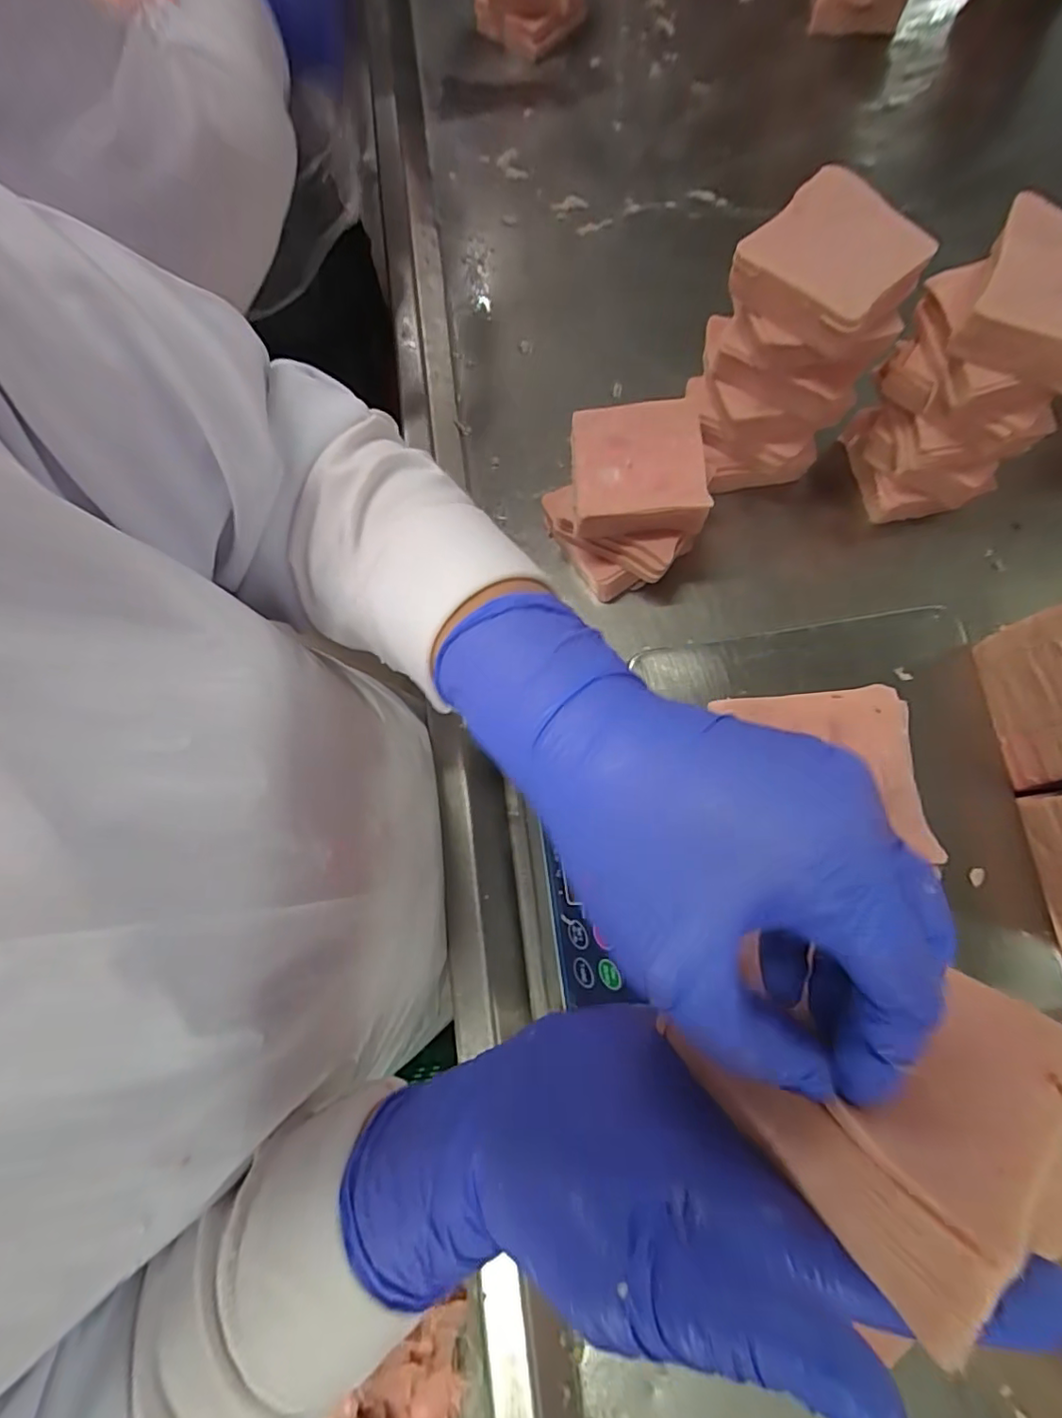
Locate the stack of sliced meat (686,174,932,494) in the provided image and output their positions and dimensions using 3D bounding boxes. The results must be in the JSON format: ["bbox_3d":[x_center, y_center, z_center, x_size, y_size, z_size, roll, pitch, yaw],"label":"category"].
[{"bbox_3d":[0.180,-0.252,0.412,0.117,0.157,0.112,34,79,10],"label":"stack of sliced meat"}]

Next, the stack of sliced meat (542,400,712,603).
[{"bbox_3d":[0.068,-0.153,0.420,0.107,0.056,0.118,-3,75,1],"label":"stack of sliced meat"}]

